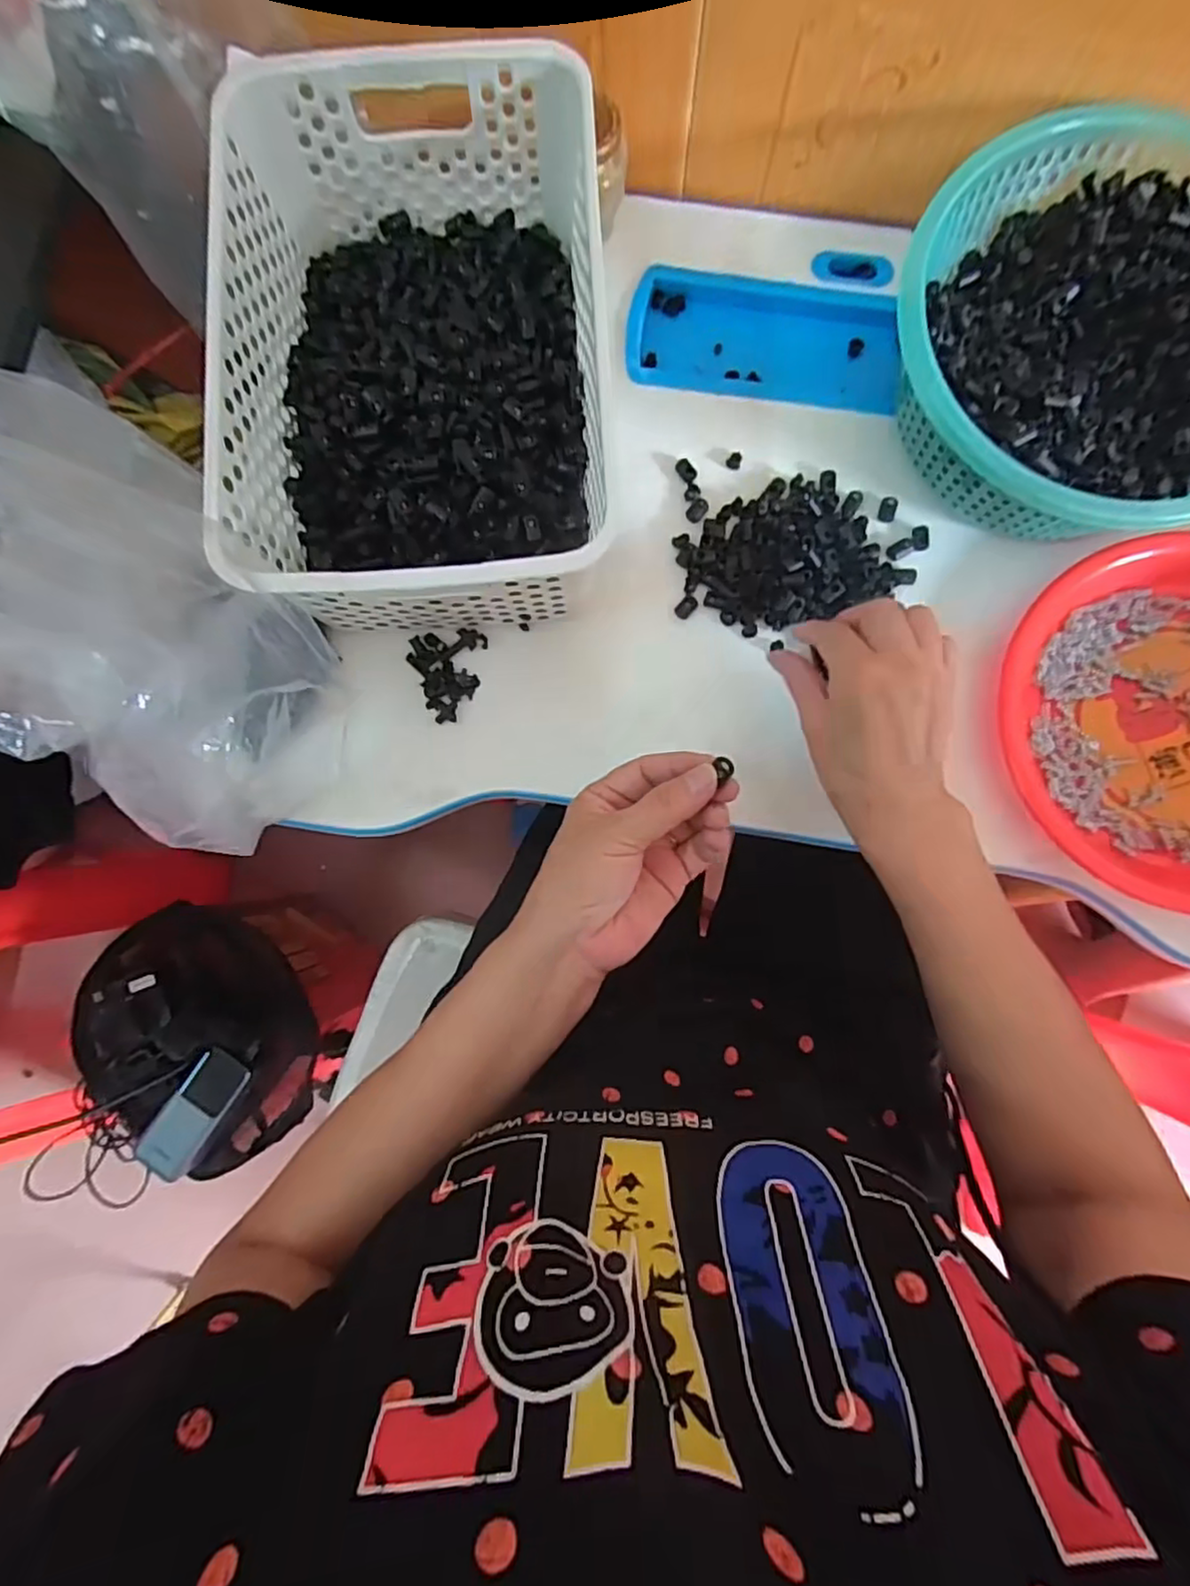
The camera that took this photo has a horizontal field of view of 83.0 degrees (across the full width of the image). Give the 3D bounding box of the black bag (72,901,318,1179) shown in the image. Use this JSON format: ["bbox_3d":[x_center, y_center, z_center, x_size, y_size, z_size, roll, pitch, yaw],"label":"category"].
[{"bbox_3d":[-0.405,0.248,0.669,0.212,0.081,0.265,-28,84,-3],"label":"black bag"}]

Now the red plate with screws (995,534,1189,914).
[{"bbox_3d":[0.359,-0.040,0.400,0.217,0.034,0.211,0,83,0],"label":"red plate with screws"}]

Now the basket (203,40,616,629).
[{"bbox_3d":[-0.101,-0.255,0.401,0.201,0.103,0.319,-4,83,0],"label":"basket"}]

